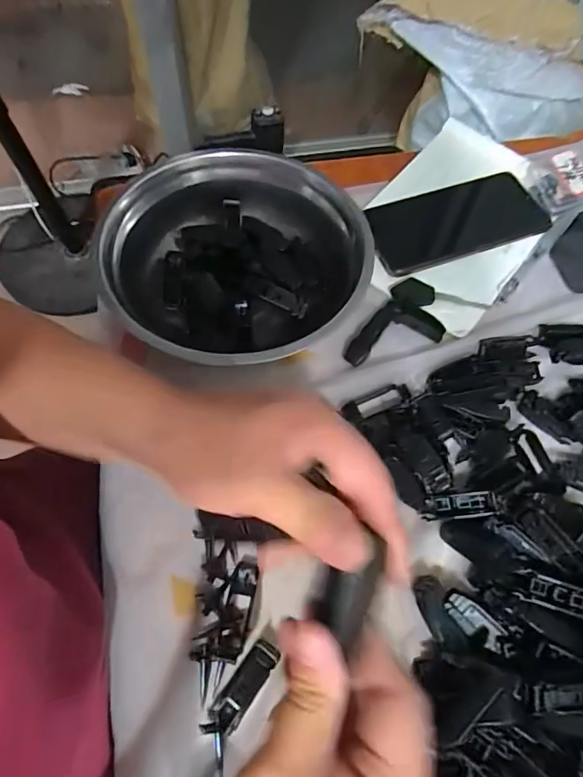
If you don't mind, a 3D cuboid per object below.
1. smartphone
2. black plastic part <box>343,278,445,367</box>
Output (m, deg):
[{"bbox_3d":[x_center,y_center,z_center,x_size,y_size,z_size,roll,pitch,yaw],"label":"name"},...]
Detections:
[{"bbox_3d":[0.152,-0.154,0.432,0.162,0.010,0.073,-17,66,-10],"label":"smartphone"},{"bbox_3d":[0.092,-0.049,0.382,0.055,0.013,0.101,34,67,13],"label":"black plastic part"}]

